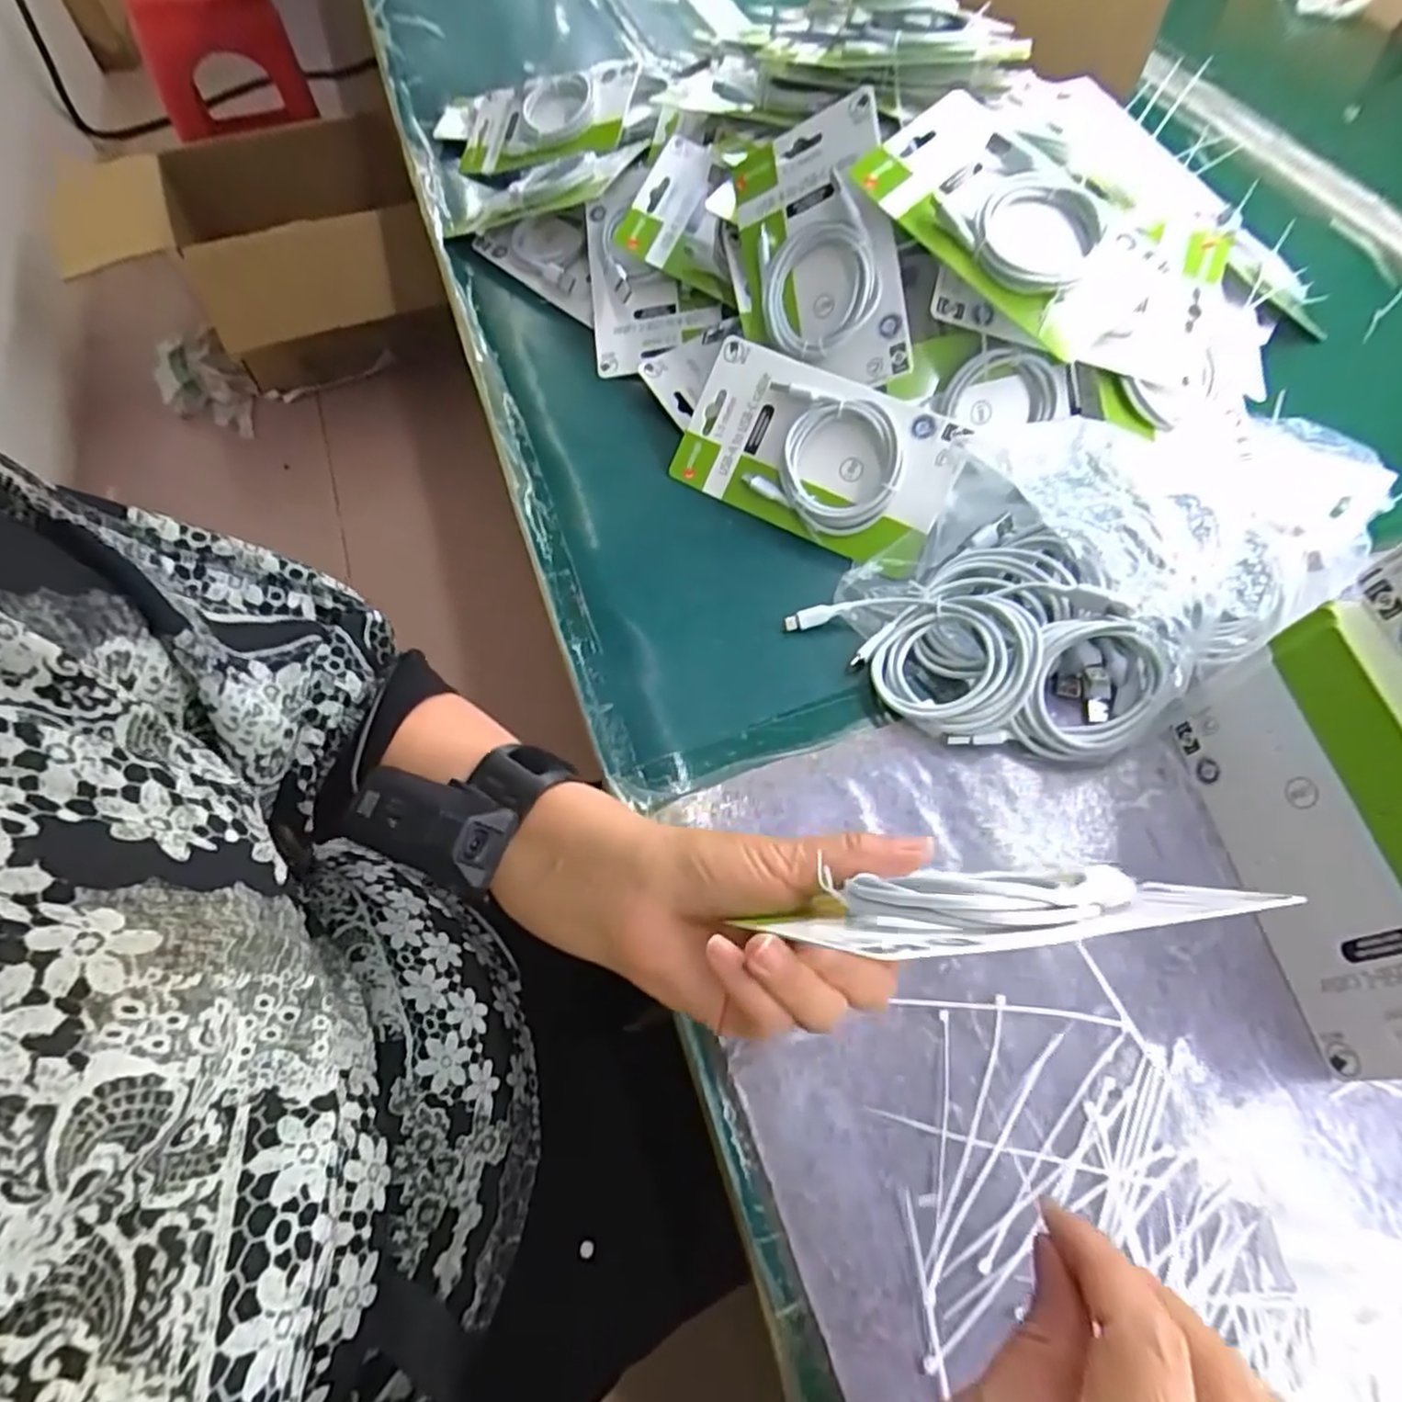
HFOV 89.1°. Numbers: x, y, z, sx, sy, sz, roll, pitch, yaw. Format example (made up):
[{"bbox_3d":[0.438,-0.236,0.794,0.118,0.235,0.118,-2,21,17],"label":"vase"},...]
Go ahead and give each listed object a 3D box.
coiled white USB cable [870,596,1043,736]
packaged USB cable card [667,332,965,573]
[{"bbox_3d":[0.143,-0.021,0.403,0.082,0.016,0.082,-11,61,20],"label":"coiled white USB cable"},{"bbox_3d":[0.072,-0.162,0.466,0.178,0.018,0.102,27,101,17],"label":"packaged USB cable card"}]

